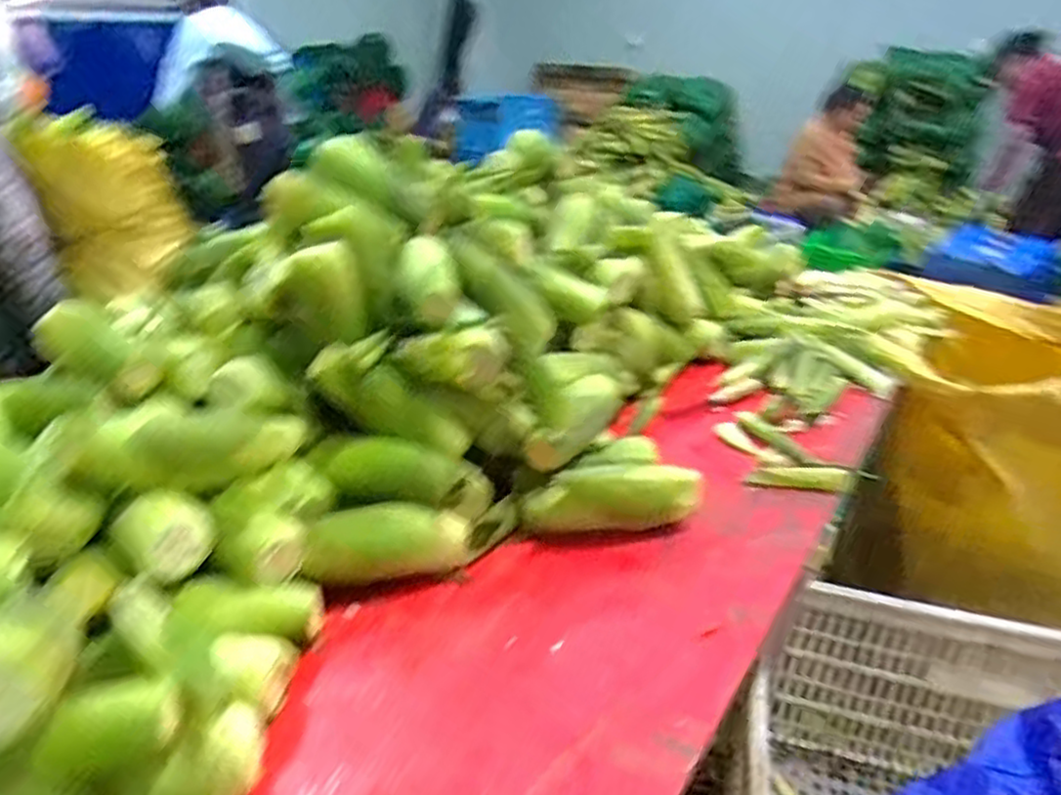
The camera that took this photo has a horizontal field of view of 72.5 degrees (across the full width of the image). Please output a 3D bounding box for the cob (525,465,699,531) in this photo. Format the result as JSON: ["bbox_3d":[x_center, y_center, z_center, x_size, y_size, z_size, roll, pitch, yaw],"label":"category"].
[{"bbox_3d":[0.103,0.122,0.856,0.214,0.070,0.063,-4,27,-12],"label":"cob"}]

